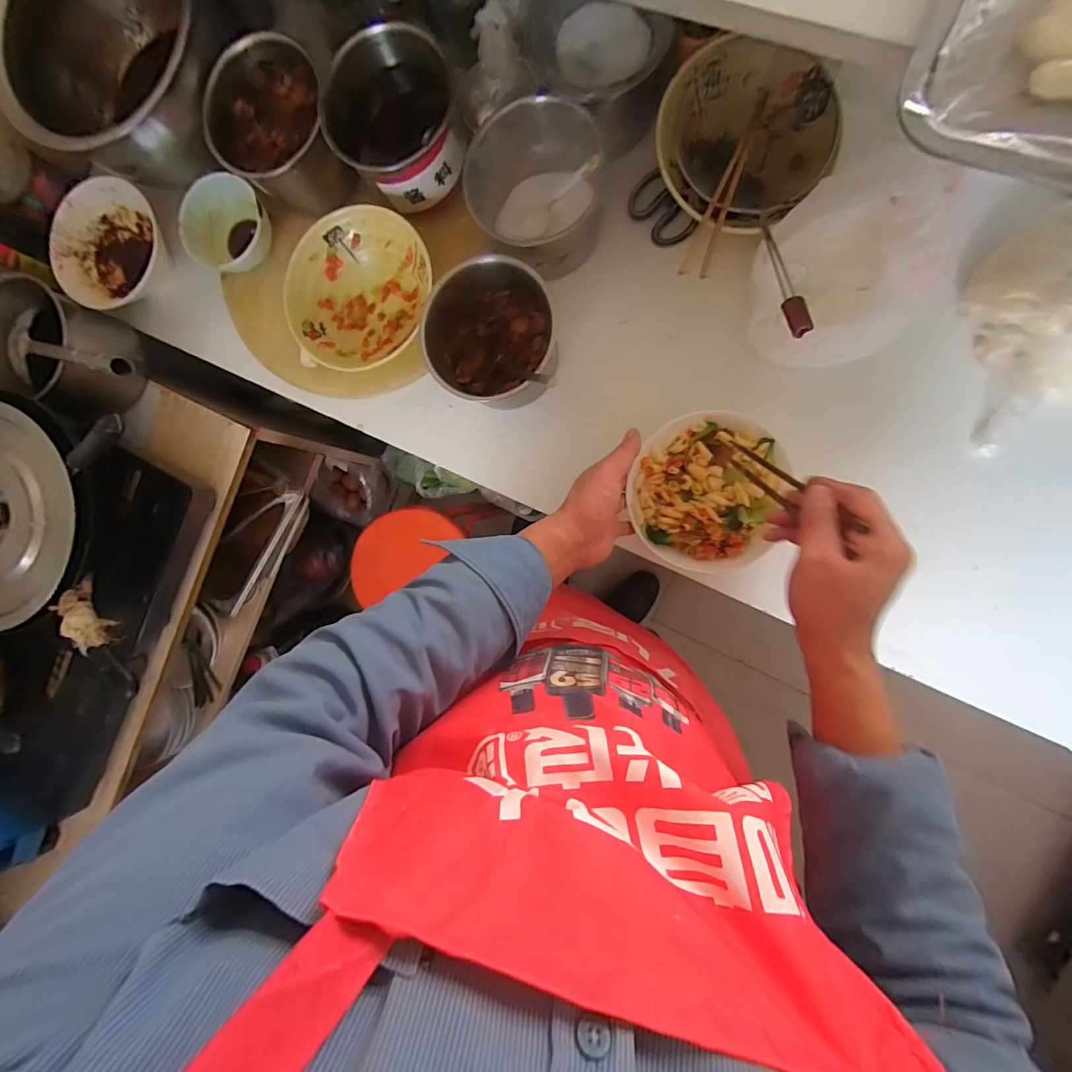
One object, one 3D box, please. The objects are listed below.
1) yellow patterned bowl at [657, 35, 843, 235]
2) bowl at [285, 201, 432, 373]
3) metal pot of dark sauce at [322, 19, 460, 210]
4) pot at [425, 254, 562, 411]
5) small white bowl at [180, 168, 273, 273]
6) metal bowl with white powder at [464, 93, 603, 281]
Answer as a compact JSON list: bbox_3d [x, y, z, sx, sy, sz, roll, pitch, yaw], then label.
[{"bbox_3d":[0.227,-0.422,0.514,0.179,0.094,0.170,0,93,9],"label":"yellow patterned bowl"},{"bbox_3d":[-0.215,-0.307,0.586,0.181,0.062,0.185,0,93,9],"label":"bowl"},{"bbox_3d":[-0.159,-0.475,0.542,0.150,0.099,0.133,-26,88,9],"label":"metal pot of dark sauce"},{"bbox_3d":[-0.046,-0.241,0.567,0.155,0.098,0.145,0,93,9],"label":"pot"},{"bbox_3d":[-0.402,-0.409,0.619,0.108,0.056,0.113,0,93,9],"label":"small white bowl"},{"bbox_3d":[0.000,-0.399,0.538,0.142,0.099,0.134,0,93,9],"label":"metal bowl with white powder"}]

